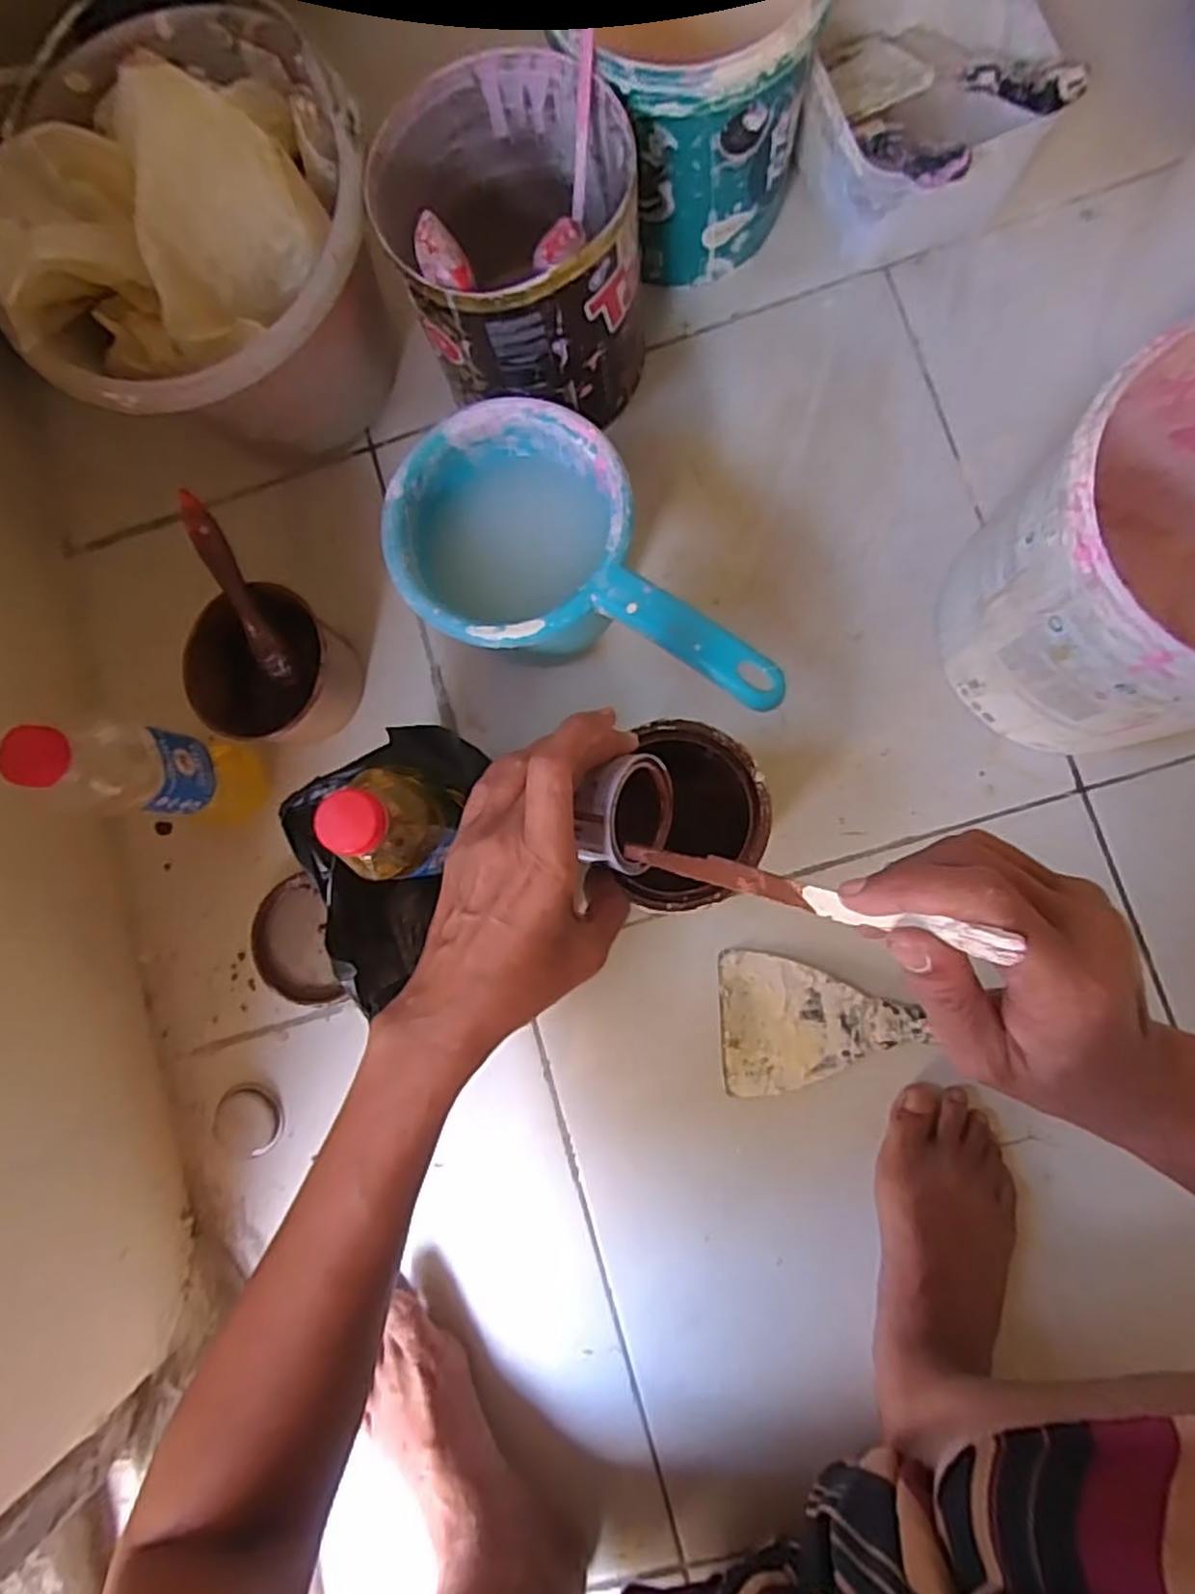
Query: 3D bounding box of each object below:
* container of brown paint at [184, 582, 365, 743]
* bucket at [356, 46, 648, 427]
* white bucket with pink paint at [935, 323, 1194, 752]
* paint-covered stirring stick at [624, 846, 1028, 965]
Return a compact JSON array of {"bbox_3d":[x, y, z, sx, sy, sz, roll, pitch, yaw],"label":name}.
[{"bbox_3d":[-0.216,-0.085,0.522,0.105,0.075,0.097,-1,84,7],"label":"container of brown paint"},{"bbox_3d":[-0.045,-0.338,0.477,0.141,0.184,0.147,0,85,6],"label":"bucket"},{"bbox_3d":[0.313,-0.126,0.414,0.178,0.189,0.172,-1,84,7],"label":"white bucket with pink paint"},{"bbox_3d":[0.065,0.033,0.276,0.164,0.005,0.011,10,84,52],"label":"paint-covered stirring stick"}]

